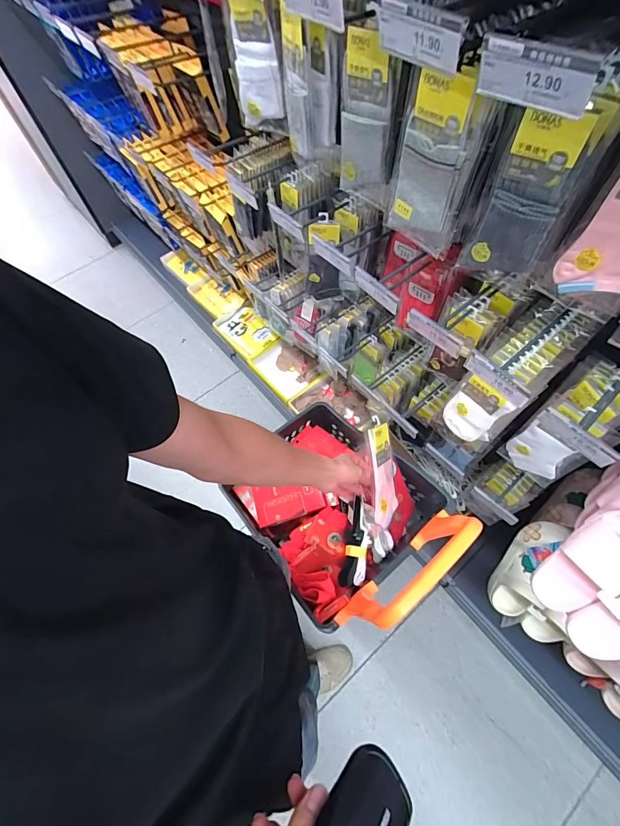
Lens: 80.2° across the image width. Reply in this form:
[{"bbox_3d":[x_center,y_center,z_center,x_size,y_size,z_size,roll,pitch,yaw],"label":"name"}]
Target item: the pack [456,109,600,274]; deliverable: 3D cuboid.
[{"bbox_3d":[0.268,-0.264,0.474,0.091,0.205,0.019,31,69,18],"label":"pack"}]

